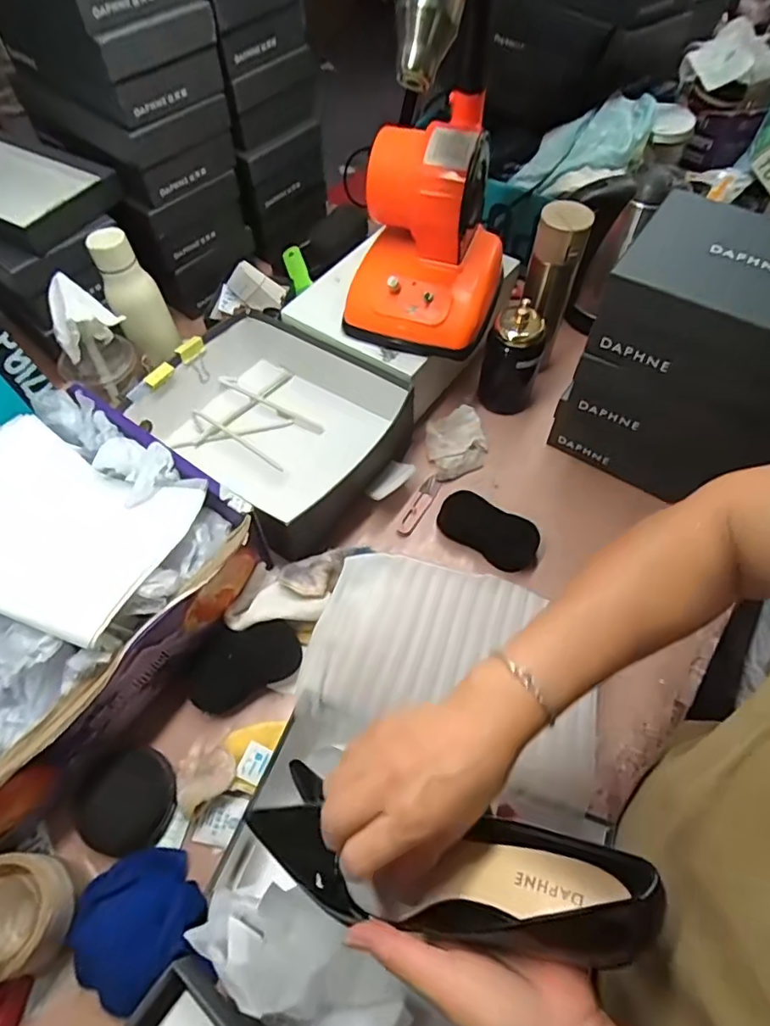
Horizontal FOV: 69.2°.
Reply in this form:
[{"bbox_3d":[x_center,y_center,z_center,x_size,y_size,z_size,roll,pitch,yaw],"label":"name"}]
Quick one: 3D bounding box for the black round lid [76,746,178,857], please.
[{"bbox_3d":[-0.251,0.280,0.547,0.086,0.015,0.088,29,54,-9],"label":"black round lid"}]

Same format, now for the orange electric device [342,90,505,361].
[{"bbox_3d":[0.052,-0.342,0.696,0.184,0.206,0.186,13,59,8],"label":"orange electric device"}]

